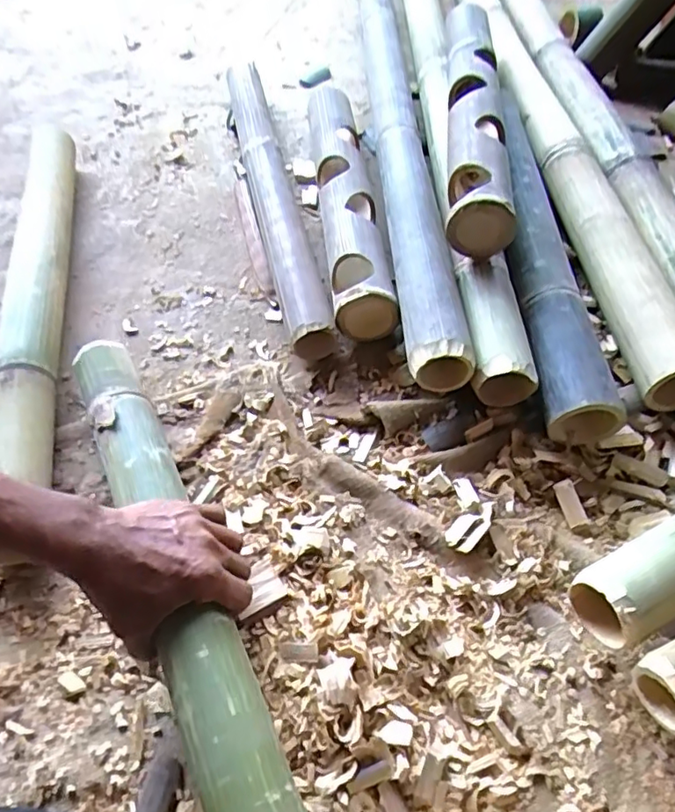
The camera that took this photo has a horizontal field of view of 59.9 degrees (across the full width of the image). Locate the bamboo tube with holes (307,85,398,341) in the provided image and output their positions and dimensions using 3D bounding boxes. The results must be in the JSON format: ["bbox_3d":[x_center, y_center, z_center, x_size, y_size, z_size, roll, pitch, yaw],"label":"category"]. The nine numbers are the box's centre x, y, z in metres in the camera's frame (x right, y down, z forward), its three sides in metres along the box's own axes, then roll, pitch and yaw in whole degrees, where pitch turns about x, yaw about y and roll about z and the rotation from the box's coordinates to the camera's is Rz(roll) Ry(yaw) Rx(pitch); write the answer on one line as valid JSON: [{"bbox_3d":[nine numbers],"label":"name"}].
[{"bbox_3d":[0.010,-0.302,0.831,0.076,0.076,0.507,-5,55,-2],"label":"bamboo tube with holes"}]

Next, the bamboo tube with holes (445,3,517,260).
[{"bbox_3d":[0.194,-0.426,0.835,0.075,0.090,0.596,5,55,5],"label":"bamboo tube with holes"}]

